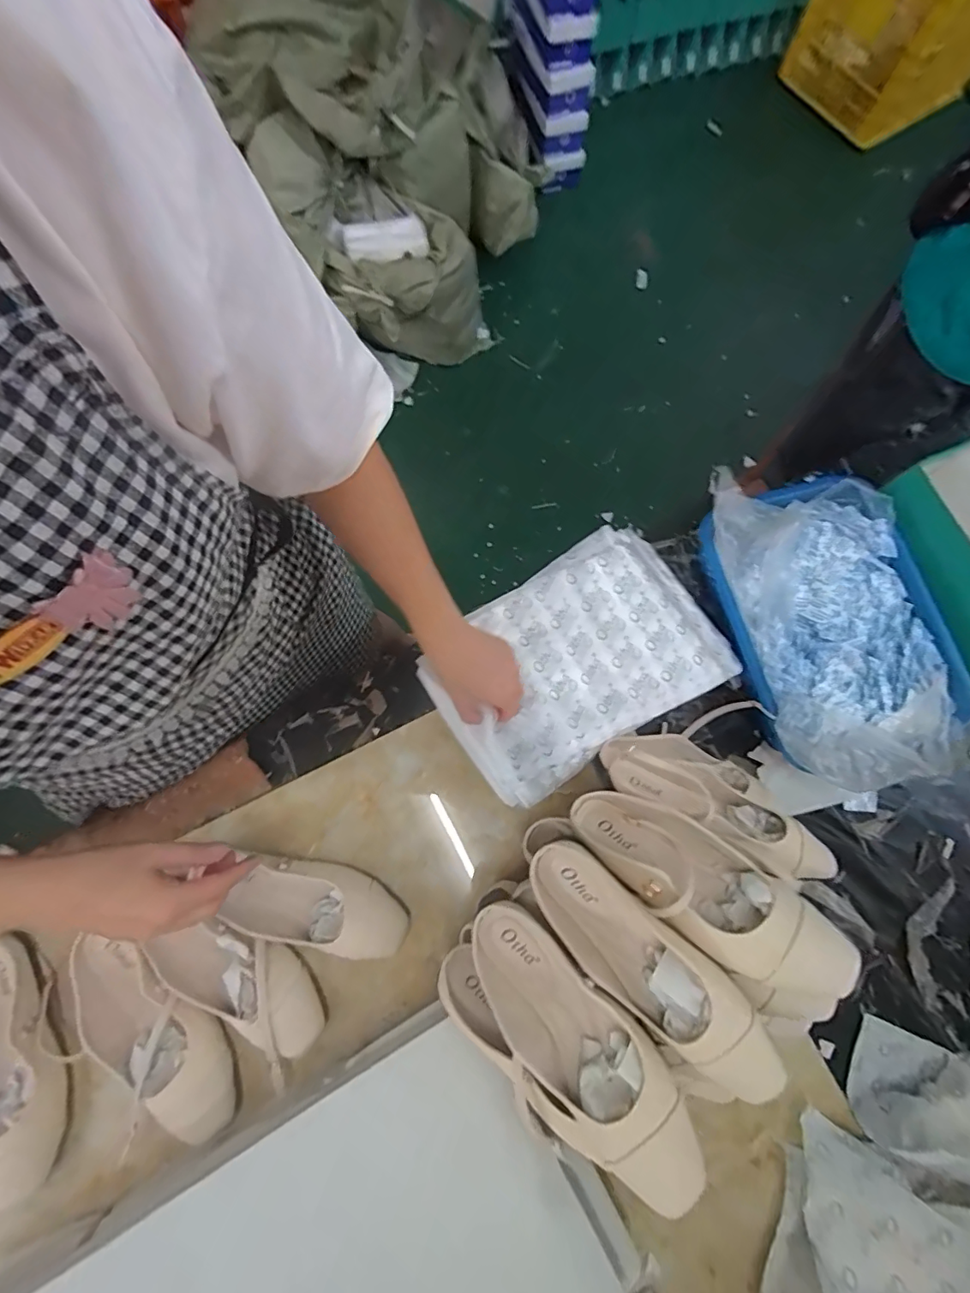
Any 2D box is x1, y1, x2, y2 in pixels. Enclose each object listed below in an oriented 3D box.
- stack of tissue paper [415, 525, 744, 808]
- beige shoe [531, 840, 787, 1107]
[{"bbox_3d":[0.100,0.015,0.592,0.313,0.031,0.218,-31,79,-9],"label":"stack of tissue paper"},{"bbox_3d":[0.126,0.255,0.407,0.220,0.052,0.070,39,78,23],"label":"beige shoe"}]

